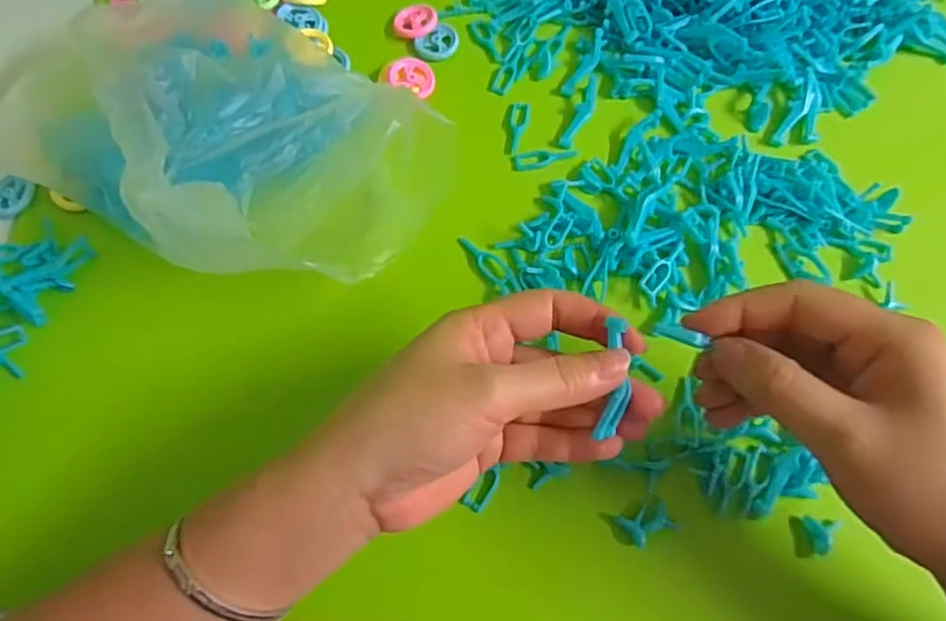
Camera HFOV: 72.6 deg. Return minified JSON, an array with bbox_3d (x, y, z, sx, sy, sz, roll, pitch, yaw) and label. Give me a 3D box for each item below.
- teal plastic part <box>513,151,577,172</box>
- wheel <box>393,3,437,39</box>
[{"bbox_3d":[0.045,-0.094,0.400,0.039,0.004,0.011,-8,66,-4],"label":"teal plastic part"},{"bbox_3d":[-0.039,-0.195,0.434,0.028,0.007,0.026,0,66,-1],"label":"wheel"}]

